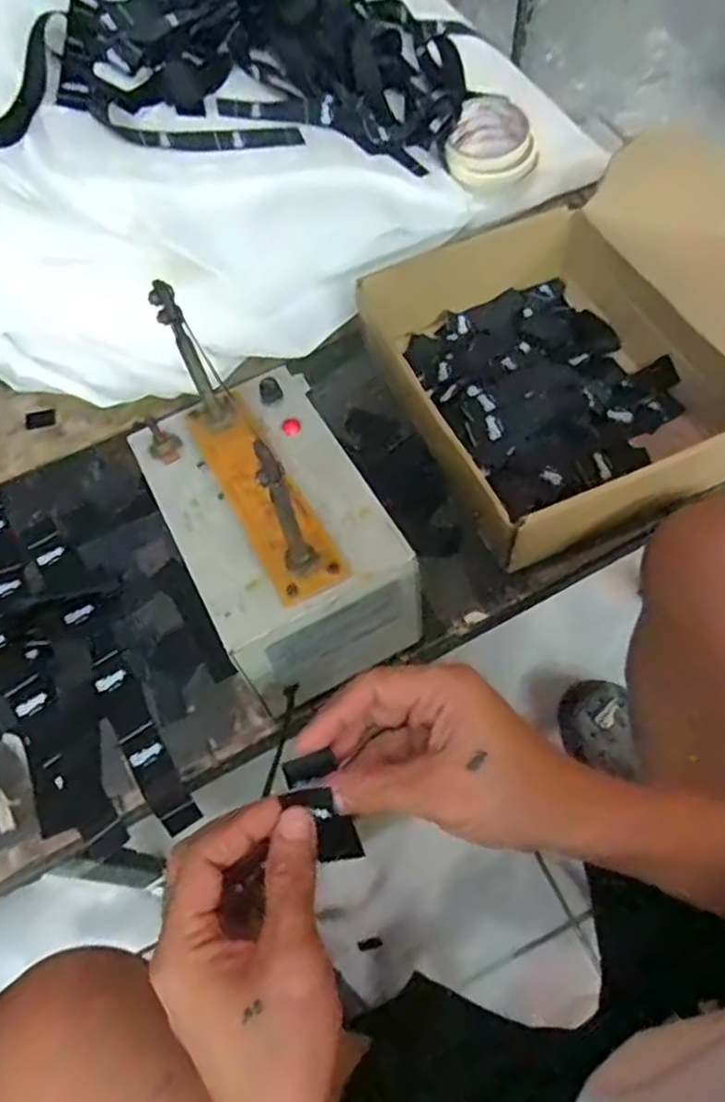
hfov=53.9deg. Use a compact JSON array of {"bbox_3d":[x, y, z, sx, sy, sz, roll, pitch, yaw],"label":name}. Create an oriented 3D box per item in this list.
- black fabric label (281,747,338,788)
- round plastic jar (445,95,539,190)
[{"bbox_3d":[-0.026,0.105,0.344,0.023,0.004,0.012,-17,80,-11],"label":"black fabric label"},{"bbox_3d":[0.129,-0.399,0.694,0.083,0.033,0.102,13,64,9],"label":"round plastic jar"}]

